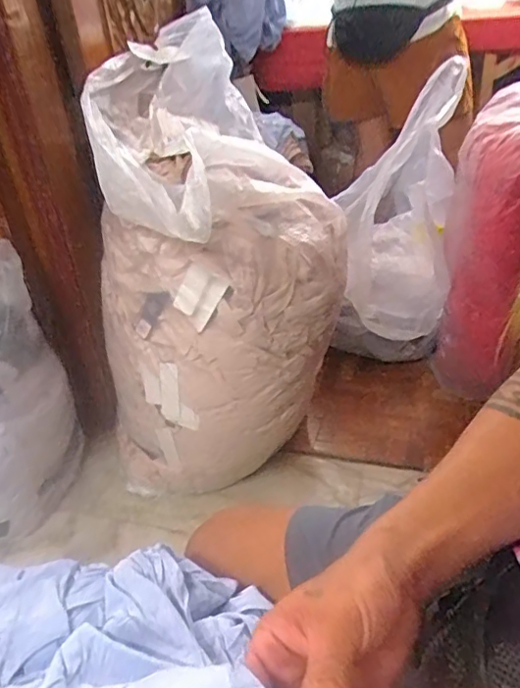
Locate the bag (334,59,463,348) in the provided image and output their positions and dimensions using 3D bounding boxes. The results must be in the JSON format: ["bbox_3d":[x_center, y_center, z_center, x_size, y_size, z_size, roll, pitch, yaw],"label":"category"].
[{"bbox_3d":[0.337,-0.349,1.380,0.262,0.558,0.428,1,33,11],"label":"bag"}]

